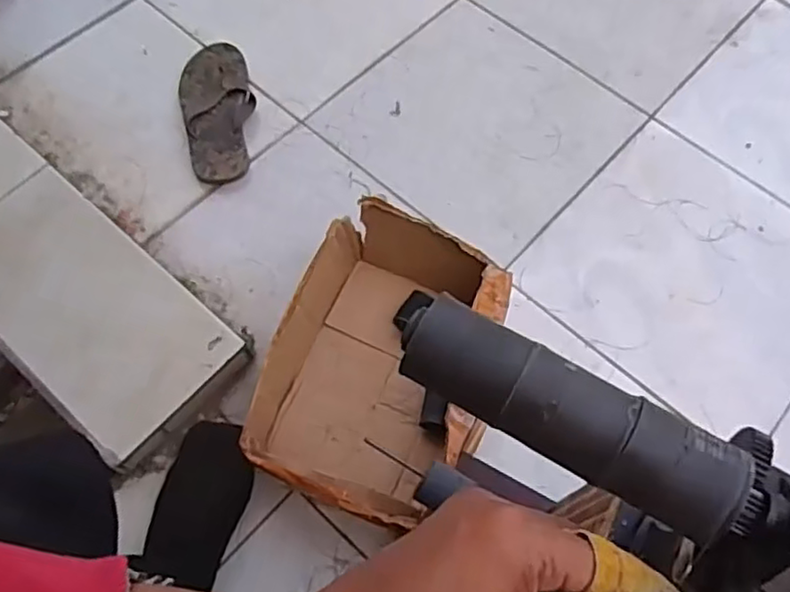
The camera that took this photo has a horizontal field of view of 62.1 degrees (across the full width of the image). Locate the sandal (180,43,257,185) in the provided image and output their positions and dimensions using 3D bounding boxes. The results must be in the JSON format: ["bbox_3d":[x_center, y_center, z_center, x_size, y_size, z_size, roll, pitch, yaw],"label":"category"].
[{"bbox_3d":[-0.269,-0.286,1.006,0.105,0.028,0.246,-13,68,-7],"label":"sandal"}]

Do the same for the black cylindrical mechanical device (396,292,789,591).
[{"bbox_3d":[0.123,0.096,0.269,0.291,0.067,0.097,40,72,8],"label":"black cylindrical mechanical device"}]

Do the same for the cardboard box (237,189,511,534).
[{"bbox_3d":[-0.016,0.074,0.798,0.239,0.116,0.350,20,68,7],"label":"cardboard box"}]

